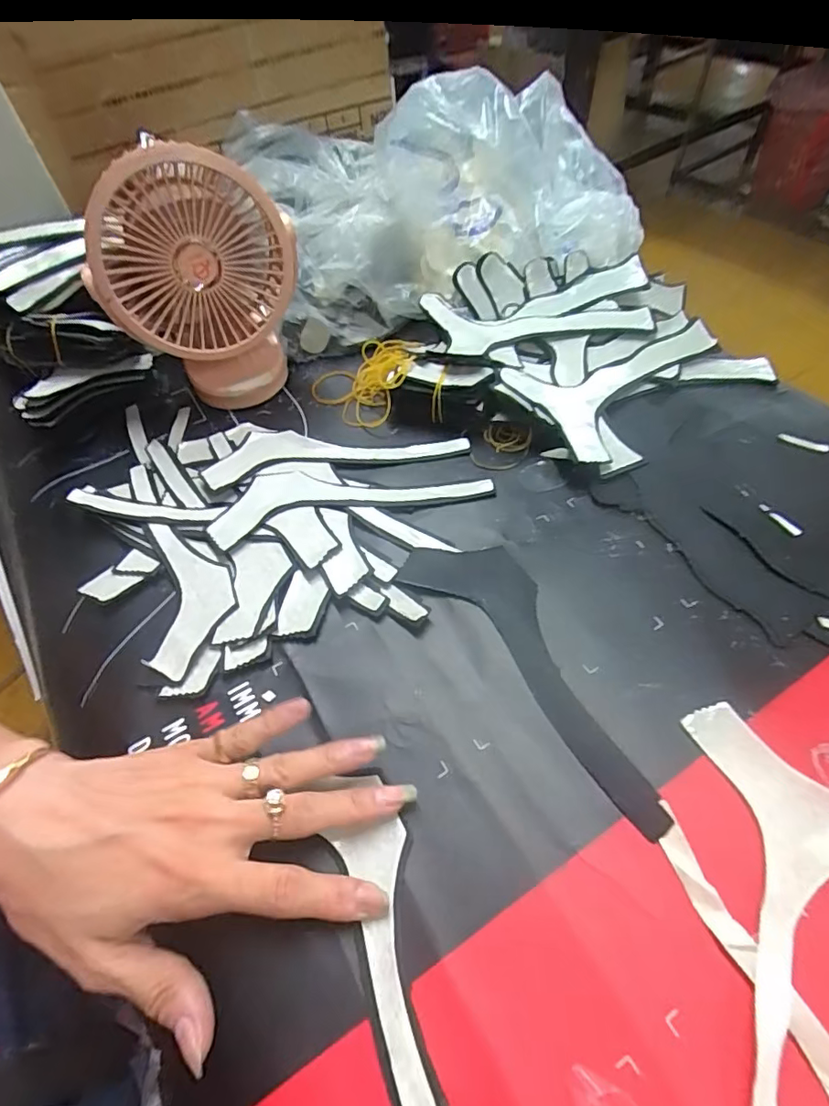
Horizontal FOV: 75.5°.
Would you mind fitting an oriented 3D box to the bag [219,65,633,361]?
[{"bbox_3d":[0.025,-0.309,0.485,0.323,0.136,0.210,-6,54,2],"label":"bag"}]

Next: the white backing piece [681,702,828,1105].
[{"bbox_3d":[0.146,0.152,0.208,0.055,0.006,0.181,4,55,9],"label":"white backing piece"}]

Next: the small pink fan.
[{"bbox_3d":[-0.152,-0.194,0.393,0.131,0.161,0.070,-22,55,-9],"label":"small pink fan"}]

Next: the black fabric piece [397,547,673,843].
[{"bbox_3d":[0.068,0.053,0.292,0.060,0.005,0.187,-37,59,-18],"label":"black fabric piece"}]

